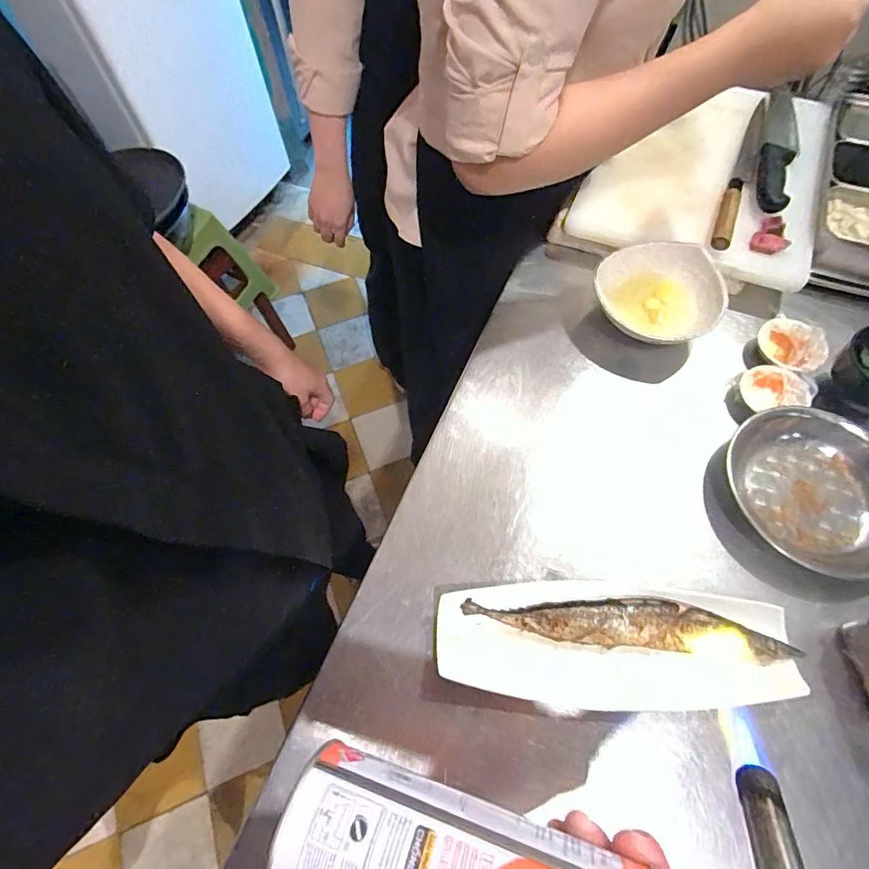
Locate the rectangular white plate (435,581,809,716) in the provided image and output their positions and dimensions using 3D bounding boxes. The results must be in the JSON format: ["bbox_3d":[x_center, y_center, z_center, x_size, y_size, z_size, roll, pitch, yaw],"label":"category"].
[{"bbox_3d":[0.151,0.187,0.406,0.293,0.035,0.100,1,63,2],"label":"rectangular white plate"}]

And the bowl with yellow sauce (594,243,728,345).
[{"bbox_3d":[0.270,-0.169,0.561,0.137,0.059,0.139,-1,63,1],"label":"bowl with yellow sauce"}]

